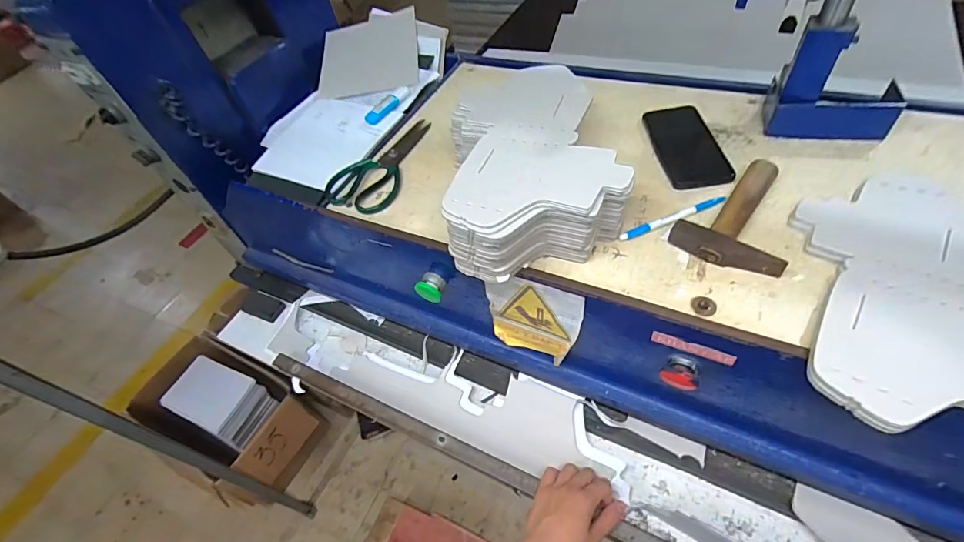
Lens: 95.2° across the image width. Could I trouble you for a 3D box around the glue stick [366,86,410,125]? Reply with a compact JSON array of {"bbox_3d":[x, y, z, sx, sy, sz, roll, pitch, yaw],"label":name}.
[{"bbox_3d":[-0.171,-0.279,0.763,0.024,0.020,0.069,22,53,25],"label":"glue stick"}]

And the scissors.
[{"bbox_3d":[-0.156,-0.168,0.668,0.099,0.014,0.200,14,58,9],"label":"scissors"}]

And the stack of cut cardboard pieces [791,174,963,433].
[{"bbox_3d":[0.404,0.010,0.410,0.183,0.020,0.297,9,48,15],"label":"stack of cut cardboard pieces"}]

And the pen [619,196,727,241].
[{"bbox_3d":[0.227,-0.062,0.521,0.136,0.014,0.011,-19,47,-11],"label":"pen"}]

